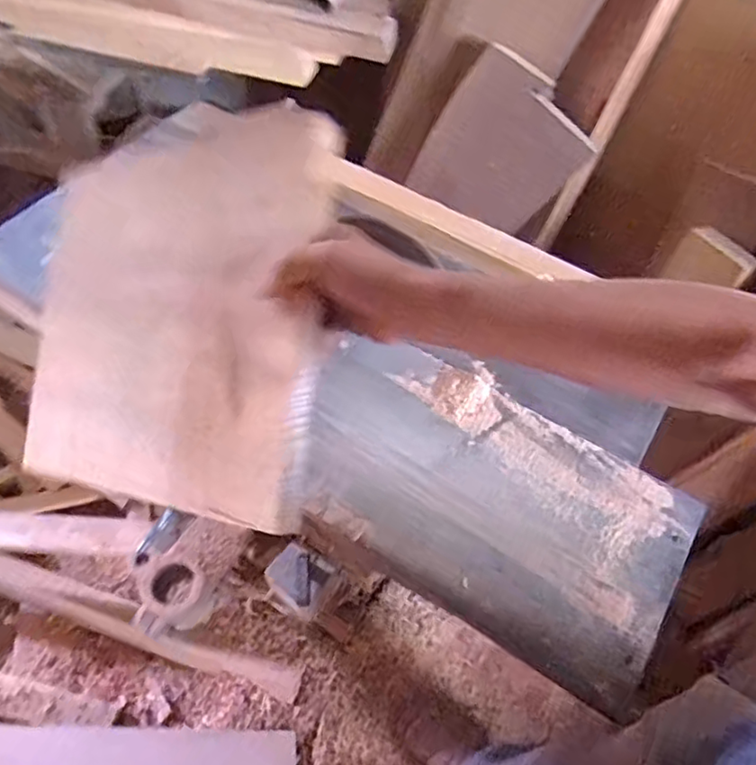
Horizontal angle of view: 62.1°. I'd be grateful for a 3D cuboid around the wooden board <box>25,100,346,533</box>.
[{"bbox_3d":[-0.189,-0.061,0.538,0.339,0.017,0.309,6,89,34],"label":"wooden board"}]

